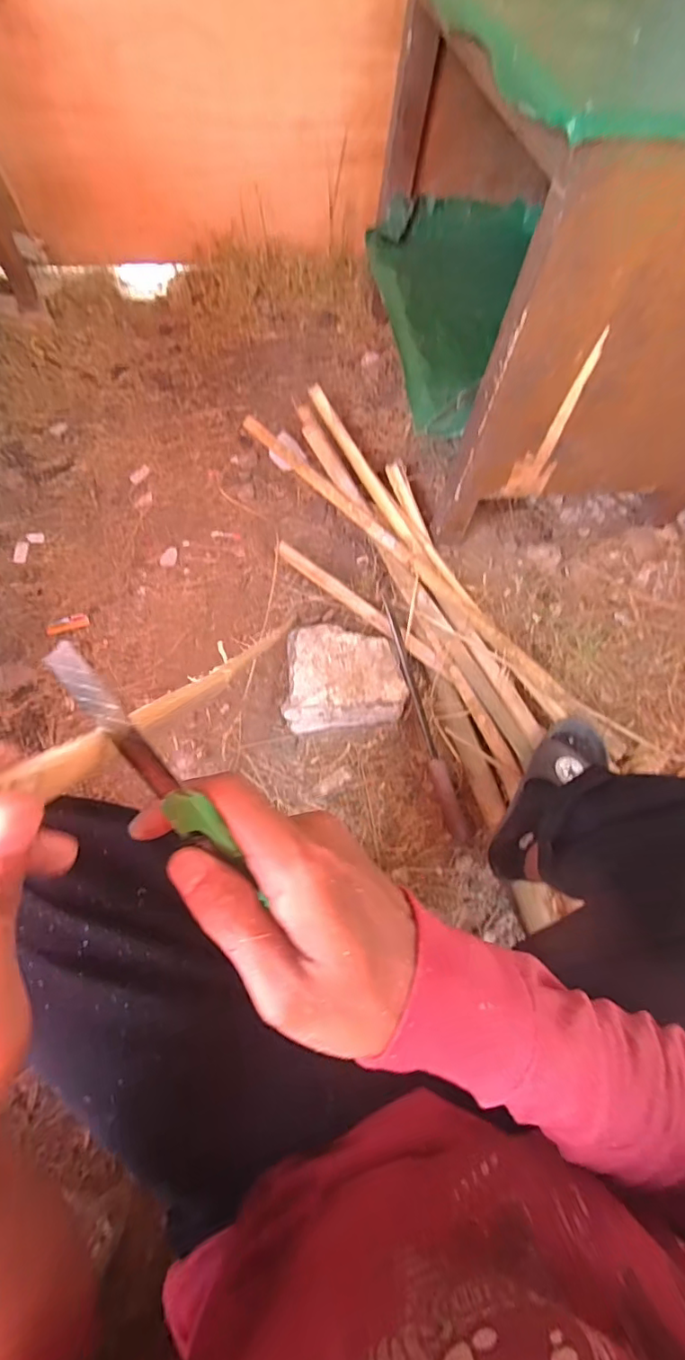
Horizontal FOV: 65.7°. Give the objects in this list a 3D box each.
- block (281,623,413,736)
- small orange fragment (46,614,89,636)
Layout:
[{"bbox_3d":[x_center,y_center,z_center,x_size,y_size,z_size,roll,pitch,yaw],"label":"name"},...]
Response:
[{"bbox_3d":[-0.001,-0.007,0.895,0.203,0.096,0.177,-10,64,-6],"label":"block"},{"bbox_3d":[-0.503,-0.101,0.973,0.073,0.018,0.026,-20,68,-10],"label":"small orange fragment"}]

